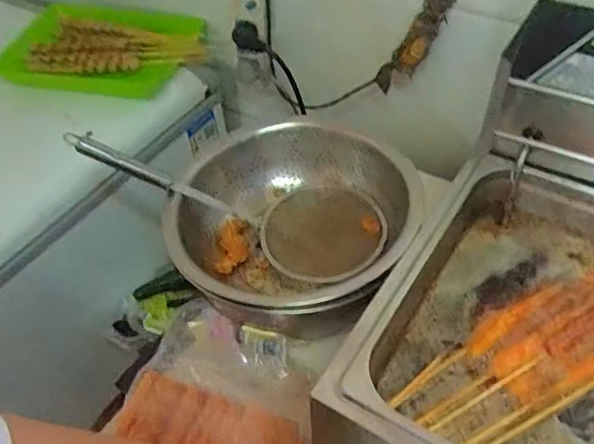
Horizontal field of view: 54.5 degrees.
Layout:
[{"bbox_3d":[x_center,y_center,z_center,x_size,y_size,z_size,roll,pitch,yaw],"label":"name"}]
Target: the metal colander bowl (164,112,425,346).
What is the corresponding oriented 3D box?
[{"bbox_3d":[-0.007,-0.002,0.643,0.254,0.094,0.272,-2,49,2],"label":"metal colander bowl"}]

